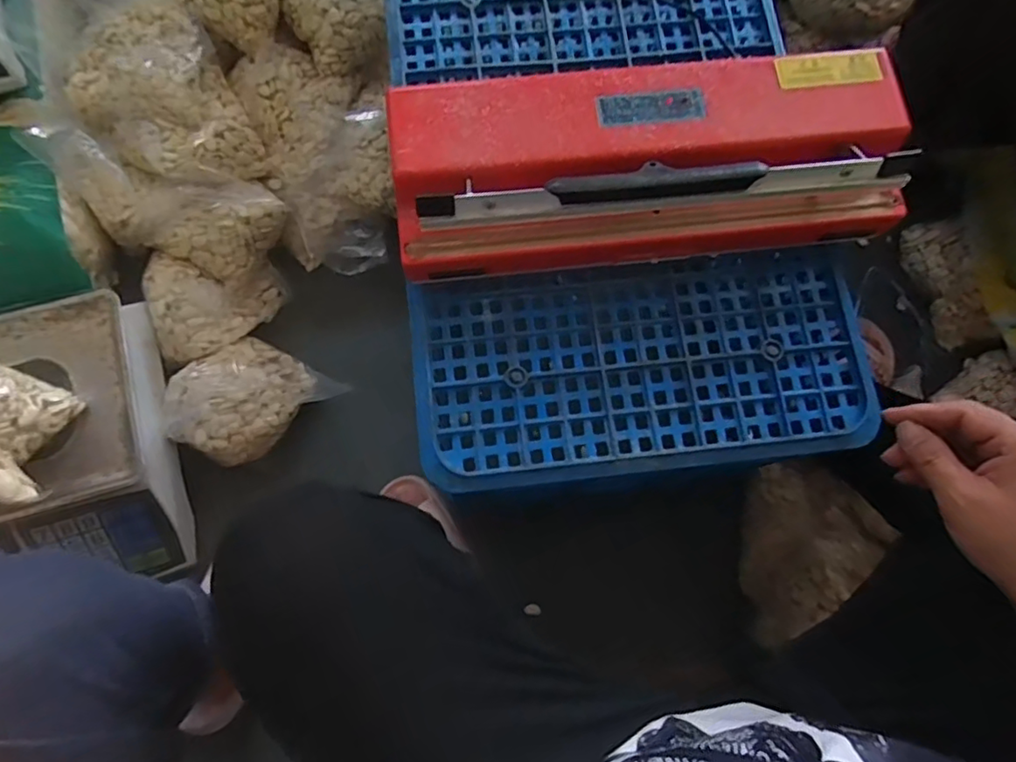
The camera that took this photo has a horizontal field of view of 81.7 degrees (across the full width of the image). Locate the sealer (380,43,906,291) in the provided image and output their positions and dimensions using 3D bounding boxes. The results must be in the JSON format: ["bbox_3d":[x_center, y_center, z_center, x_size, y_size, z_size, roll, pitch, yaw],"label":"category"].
[{"bbox_3d":[0.117,-0.182,0.509,0.422,0.102,0.149,-6,77,-4],"label":"sealer"}]

